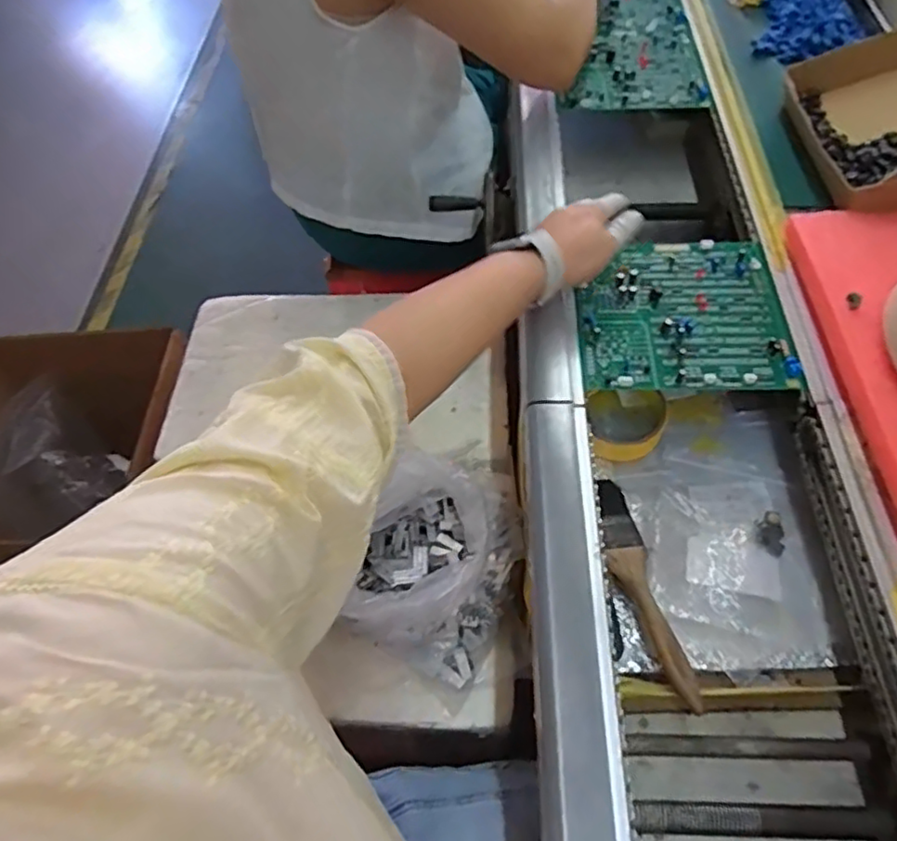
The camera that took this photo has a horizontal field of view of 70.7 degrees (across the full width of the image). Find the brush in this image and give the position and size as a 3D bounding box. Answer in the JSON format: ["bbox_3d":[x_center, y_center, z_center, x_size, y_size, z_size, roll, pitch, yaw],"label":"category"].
[{"bbox_3d":[0.155,0.136,0.525,0.040,0.032,0.195,-10,58,-2],"label":"brush"}]

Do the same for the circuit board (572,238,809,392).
[{"bbox_3d":[0.212,-0.101,0.586,0.182,0.011,0.172,0,58,4],"label":"circuit board"}]

